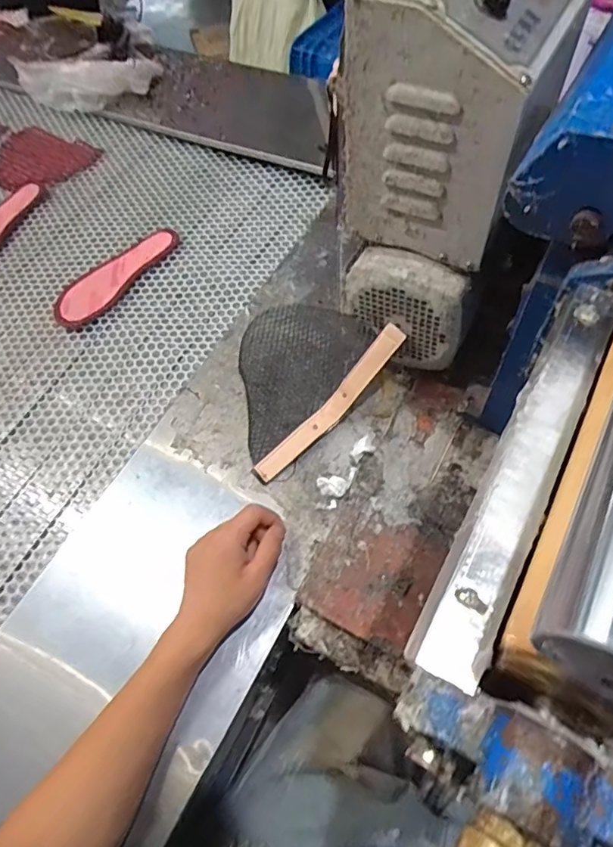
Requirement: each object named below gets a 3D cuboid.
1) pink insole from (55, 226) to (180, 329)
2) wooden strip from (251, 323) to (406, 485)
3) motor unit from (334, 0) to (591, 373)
[{"bbox_3d":[-0.285,-0.228,0.782,0.084,0.013,0.223,28,65,18],"label":"pink insole"},{"bbox_3d":[0.027,-0.018,0.580,0.219,0.035,0.026,-47,63,9],"label":"wooden strip"},{"bbox_3d":[0.132,-0.246,0.490,0.141,0.302,0.206,26,65,17],"label":"motor unit"}]

